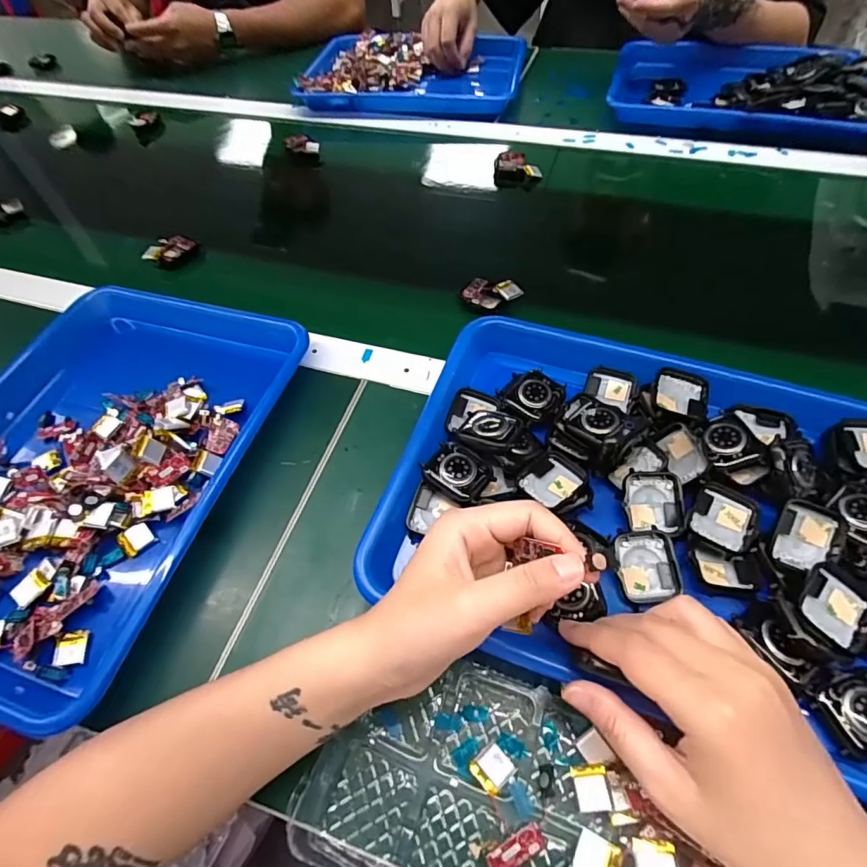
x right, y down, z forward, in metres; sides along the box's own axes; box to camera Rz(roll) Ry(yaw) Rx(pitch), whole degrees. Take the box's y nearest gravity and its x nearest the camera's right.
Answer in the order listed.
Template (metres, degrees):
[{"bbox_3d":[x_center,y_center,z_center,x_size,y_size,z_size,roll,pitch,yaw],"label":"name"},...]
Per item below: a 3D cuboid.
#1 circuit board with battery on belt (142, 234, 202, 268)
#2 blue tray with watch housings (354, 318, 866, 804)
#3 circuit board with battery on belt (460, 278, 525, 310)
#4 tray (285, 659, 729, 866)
[{"bbox_3d":[-0.288,-0.201,0.541,0.054,0.023,0.030,-16,57,-6],"label":"circuit board with battery on belt"},{"bbox_3d":[0.143,0.044,0.321,0.326,0.044,0.251,17,60,15],"label":"blue tray with watch housings"},{"bbox_3d":[0.056,-0.134,0.467,0.055,0.011,0.034,10,58,10],"label":"circuit board with battery on belt"},{"bbox_3d":[0.064,0.199,0.246,0.253,0.024,0.114,16,59,14],"label":"tray"}]

